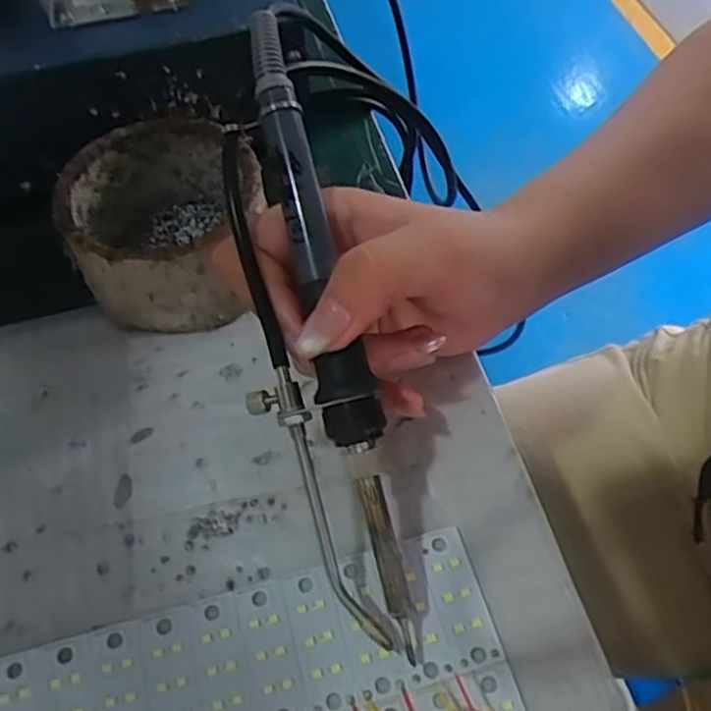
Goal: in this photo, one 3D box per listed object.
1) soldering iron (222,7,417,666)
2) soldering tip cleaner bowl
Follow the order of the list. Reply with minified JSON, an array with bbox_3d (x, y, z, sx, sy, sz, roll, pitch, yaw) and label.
[{"bbox_3d":[-0.018,-0.010,0.226,0.035,0.033,0.209,-12,86,-7],"label":"soldering iron"},{"bbox_3d":[-0.079,-0.055,0.292,0.077,0.051,0.079,0,56,0],"label":"soldering tip cleaner bowl"}]

